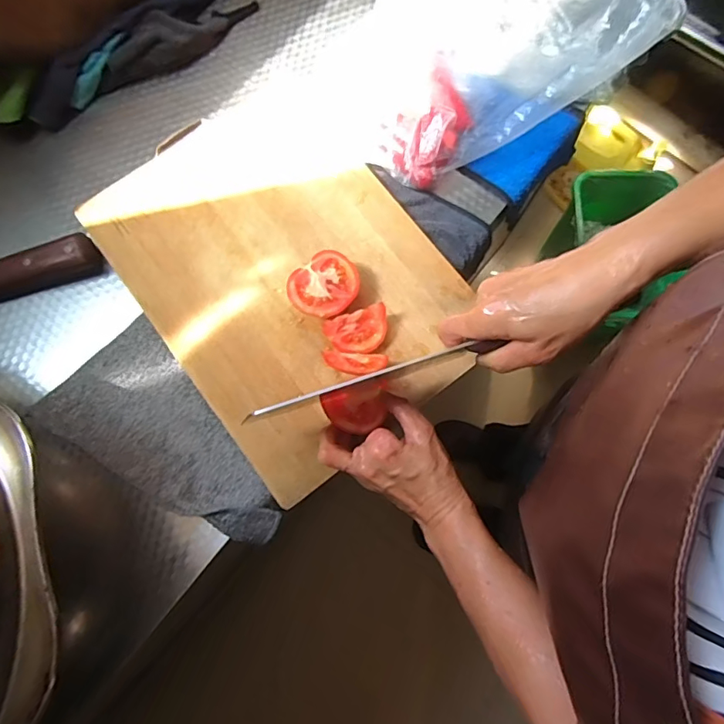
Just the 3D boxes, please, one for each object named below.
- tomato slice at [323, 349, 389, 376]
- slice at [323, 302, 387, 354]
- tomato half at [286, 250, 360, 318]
[{"bbox_3d":[-0.007,0.001,0.455,0.058,0.024,0.018,10,79,3],"label":"tomato slice"},{"bbox_3d":[-0.003,-0.028,0.460,0.056,0.013,0.038,-19,99,-6],"label":"slice"},{"bbox_3d":[-0.033,-0.068,0.466,0.065,0.034,0.051,-41,81,-7],"label":"tomato half"}]

